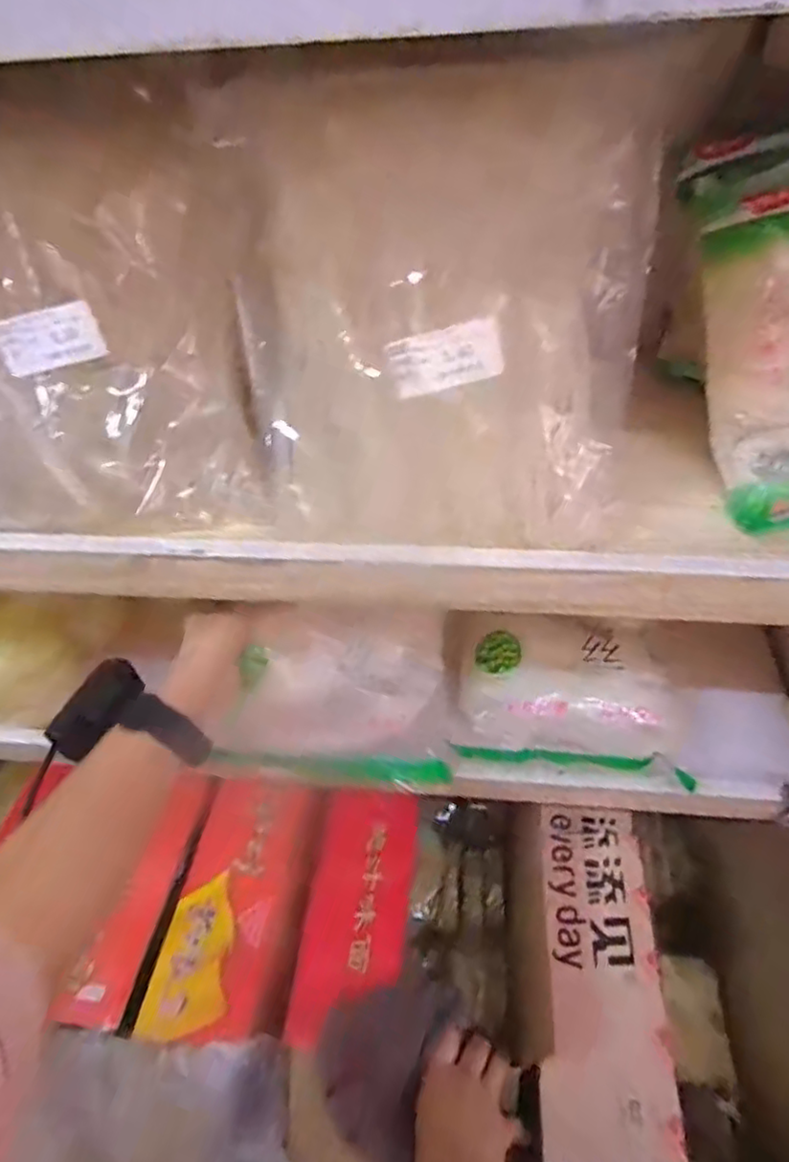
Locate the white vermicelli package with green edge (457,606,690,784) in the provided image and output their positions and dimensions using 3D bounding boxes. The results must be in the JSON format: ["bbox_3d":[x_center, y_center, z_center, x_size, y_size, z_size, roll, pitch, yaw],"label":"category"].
[{"bbox_3d":[0.159,0.095,0.586,0.207,0.058,0.135,4,46,7],"label":"white vermicelli package with green edge"}]

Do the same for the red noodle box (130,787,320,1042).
[{"bbox_3d":[-0.162,0.319,0.638,0.109,0.040,0.242,3,46,6],"label":"red noodle box"}]

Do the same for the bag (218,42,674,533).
[{"bbox_3d":[0.021,-0.133,0.338,0.205,0.220,0.083,6,46,9],"label":"bag"}]

